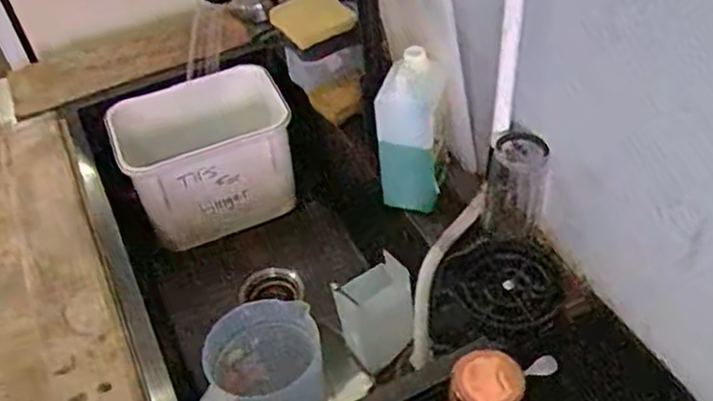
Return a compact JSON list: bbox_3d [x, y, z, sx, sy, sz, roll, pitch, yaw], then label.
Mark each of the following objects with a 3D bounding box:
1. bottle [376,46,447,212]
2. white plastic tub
[{"bbox_3d":[0.067,-0.077,0.863,0.074,0.205,0.064,5,45,11],"label":"bottle"},{"bbox_3d":[-0.255,-0.072,1.192,0.284,0.211,0.187,-13,45,-8],"label":"white plastic tub"}]

